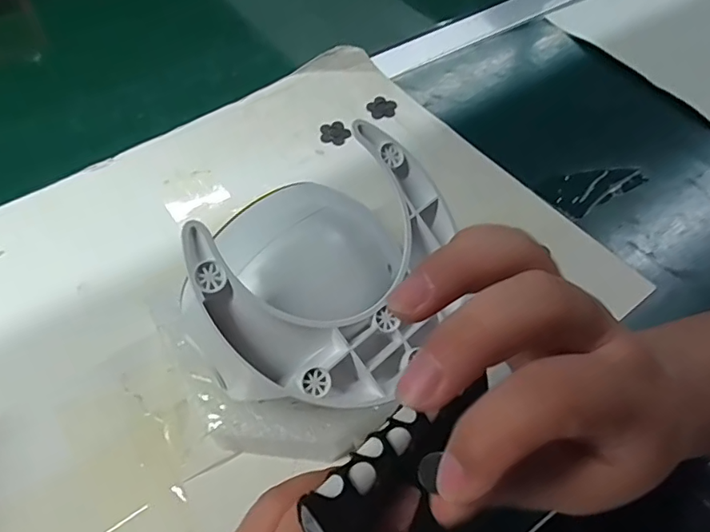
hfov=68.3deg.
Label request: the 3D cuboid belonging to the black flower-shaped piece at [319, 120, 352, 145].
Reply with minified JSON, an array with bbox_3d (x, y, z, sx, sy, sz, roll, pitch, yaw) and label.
[{"bbox_3d":[-0.017,-0.115,0.449,0.025,0.004,0.027,0,55,0],"label":"black flower-shaped piece"}]

